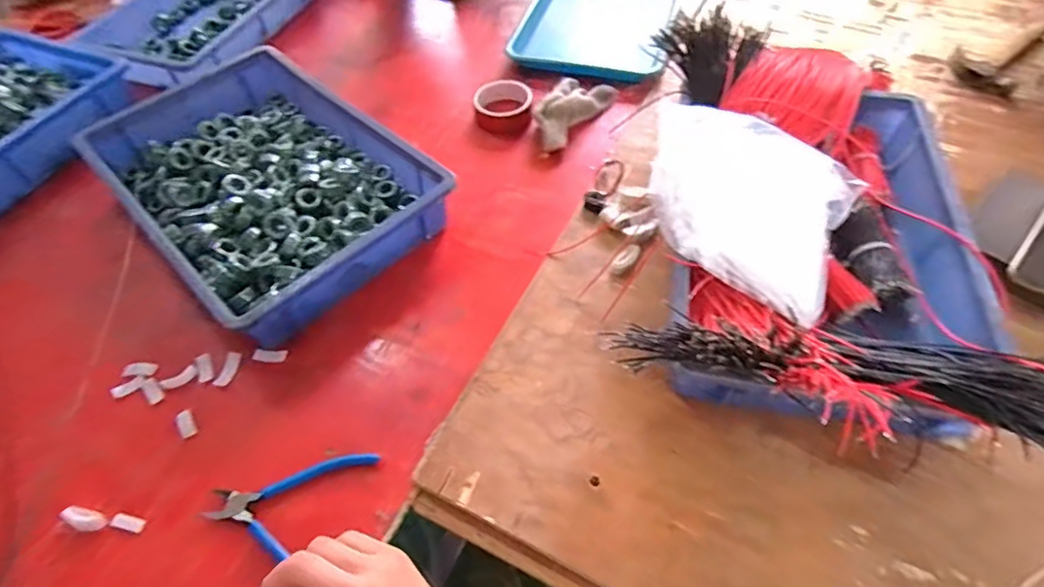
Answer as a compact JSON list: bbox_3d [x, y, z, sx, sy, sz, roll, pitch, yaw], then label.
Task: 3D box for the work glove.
[{"bbox_3d":[0.061,-0.270,0.793,0.079,0.043,0.159,31,61,22],"label":"work glove"}]

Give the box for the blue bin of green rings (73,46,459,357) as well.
[{"bbox_3d":[-0.325,-0.150,0.702,0.290,0.069,0.439,-39,62,-23],"label":"blue bin of green rings"}]

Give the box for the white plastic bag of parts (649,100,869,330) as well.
[{"bbox_3d":[0.226,-0.099,0.571,0.217,0.063,0.190,25,59,19],"label":"white plastic bag of parts"}]

